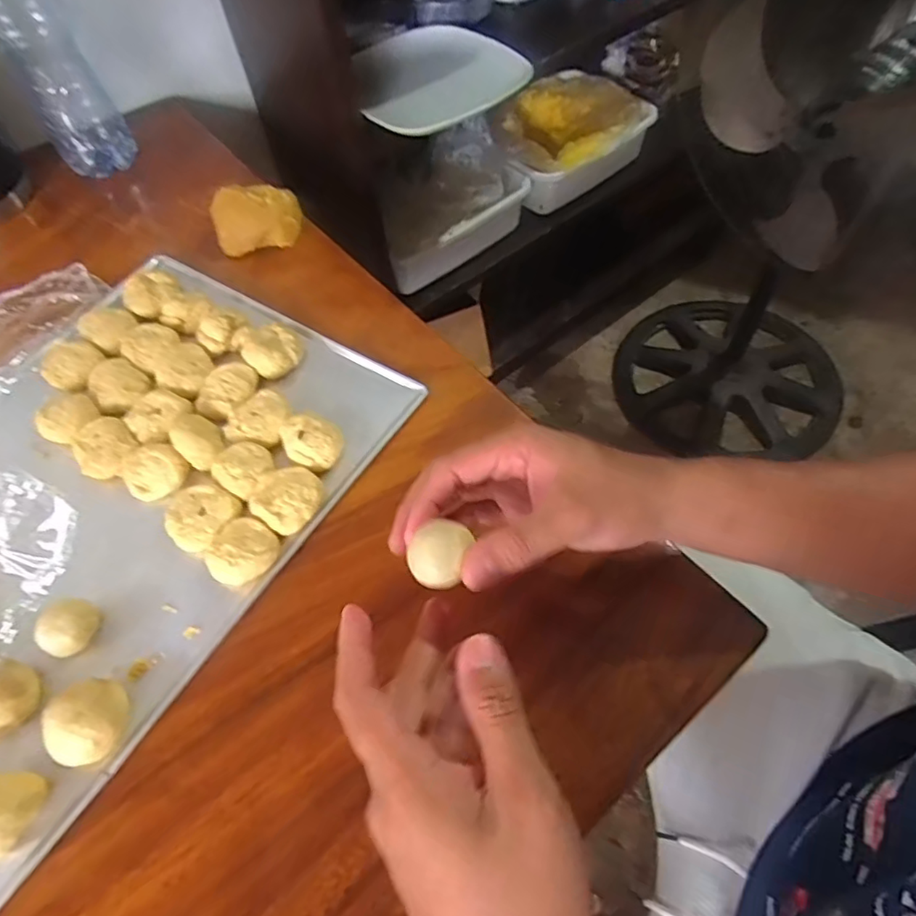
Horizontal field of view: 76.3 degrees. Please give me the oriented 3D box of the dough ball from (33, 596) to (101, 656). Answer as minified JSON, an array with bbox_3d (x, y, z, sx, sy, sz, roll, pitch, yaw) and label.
[{"bbox_3d":[-0.252,0.109,0.377,0.029,0.029,0.035,20,62,15],"label":"dough ball"}]

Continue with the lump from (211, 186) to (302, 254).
[{"bbox_3d":[-0.200,-0.239,0.581,0.084,0.048,0.045,-8,59,-2],"label":"lump"}]

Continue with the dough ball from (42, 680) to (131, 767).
[{"bbox_3d":[-0.220,0.156,0.346,0.037,0.030,0.045,-4,59,1],"label":"dough ball"}]

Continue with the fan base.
[{"bbox_3d":[0.630,-0.216,1.379,0.490,0.044,0.475,4,59,6],"label":"fan base"}]

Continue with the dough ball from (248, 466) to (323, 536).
[{"bbox_3d":[-0.125,0.029,0.428,0.049,0.020,0.048,-1,59,2],"label":"dough ball"}]

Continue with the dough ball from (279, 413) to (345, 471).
[{"bbox_3d":[-0.111,-0.011,0.450,0.041,0.028,0.045,-1,59,2],"label":"dough ball"}]

